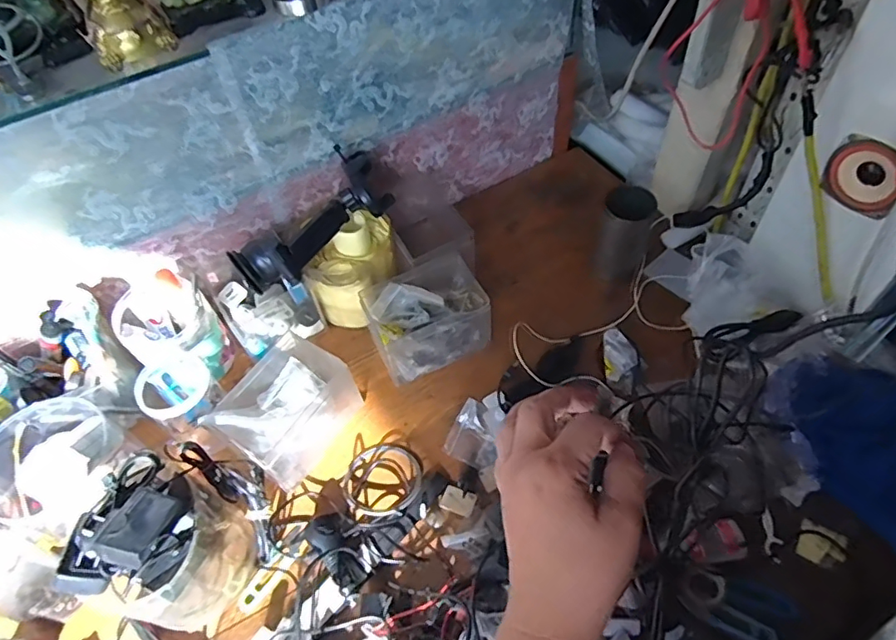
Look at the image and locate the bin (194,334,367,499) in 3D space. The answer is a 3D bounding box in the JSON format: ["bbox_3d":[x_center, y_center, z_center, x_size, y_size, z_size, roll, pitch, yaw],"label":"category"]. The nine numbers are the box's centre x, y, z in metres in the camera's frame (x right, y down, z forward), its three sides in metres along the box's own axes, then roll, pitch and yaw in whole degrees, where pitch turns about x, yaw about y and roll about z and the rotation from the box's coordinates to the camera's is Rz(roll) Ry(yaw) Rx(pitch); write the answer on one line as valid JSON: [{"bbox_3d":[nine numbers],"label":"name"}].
[{"bbox_3d":[-0.182,0.098,0.623,0.108,0.088,0.144,25,60,22],"label":"bin"}]

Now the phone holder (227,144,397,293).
[{"bbox_3d":[-0.157,-0.123,0.657,0.216,0.071,0.098,-35,58,-20],"label":"phone holder"}]

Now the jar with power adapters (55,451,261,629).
[{"bbox_3d":[-0.261,0.200,0.507,0.110,0.152,0.127,21,58,19],"label":"jar with power adapters"}]

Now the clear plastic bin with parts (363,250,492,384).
[{"bbox_3d":[-0.029,-0.003,0.683,0.135,0.085,0.106,-25,55,-13],"label":"clear plastic bin with parts"}]

